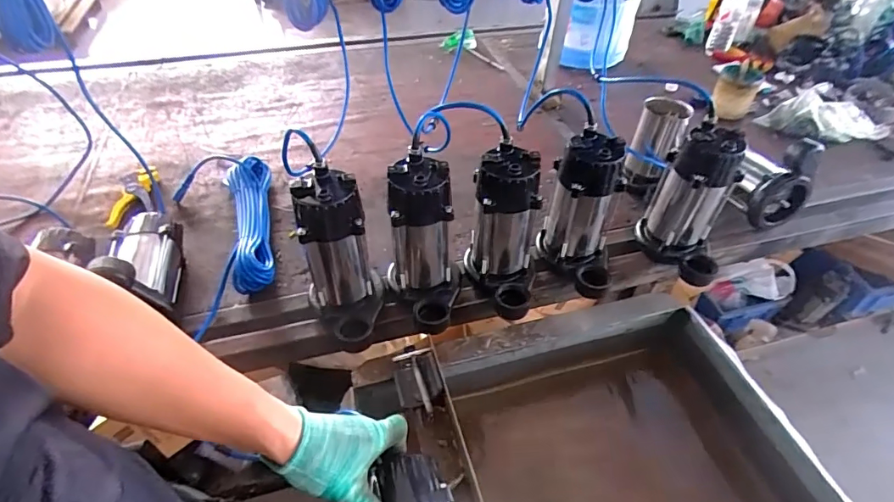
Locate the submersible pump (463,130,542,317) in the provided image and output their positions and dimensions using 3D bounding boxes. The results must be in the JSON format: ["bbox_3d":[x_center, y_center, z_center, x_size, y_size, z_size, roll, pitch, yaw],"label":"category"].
[{"bbox_3d":[0.088,-0.024,0.737,0.108,0.232,0.131,3,44,1],"label":"submersible pump"}]

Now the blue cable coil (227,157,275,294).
[{"bbox_3d":[-0.379,-0.069,0.907,0.086,0.051,0.354,-11,46,-13],"label":"blue cable coil"}]

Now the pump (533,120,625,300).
[{"bbox_3d":[0.227,-0.067,0.782,0.126,0.236,0.136,15,46,13],"label":"pump"}]

